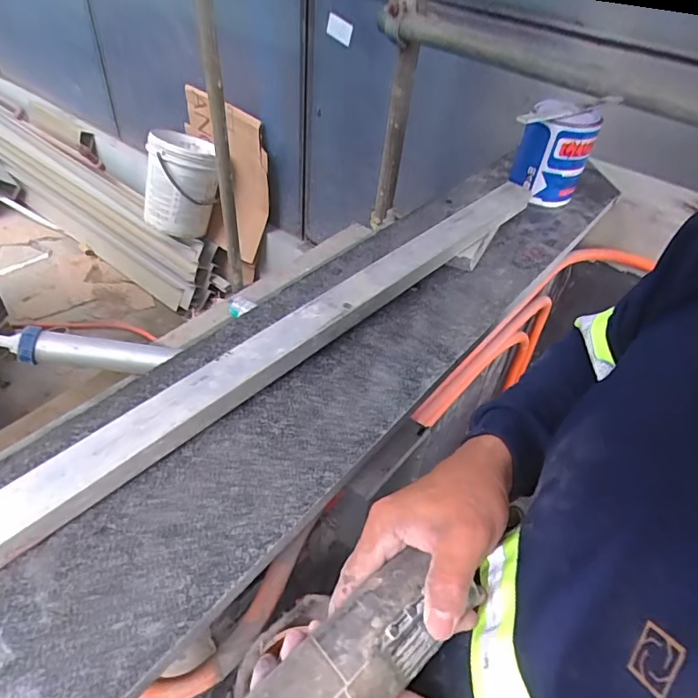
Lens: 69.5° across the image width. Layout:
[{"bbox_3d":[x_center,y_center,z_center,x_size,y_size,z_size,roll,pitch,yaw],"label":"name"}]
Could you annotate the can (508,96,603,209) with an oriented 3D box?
[{"bbox_3d":[0.304,-0.289,0.749,0.093,0.124,0.113,24,46,18],"label":"can"}]

